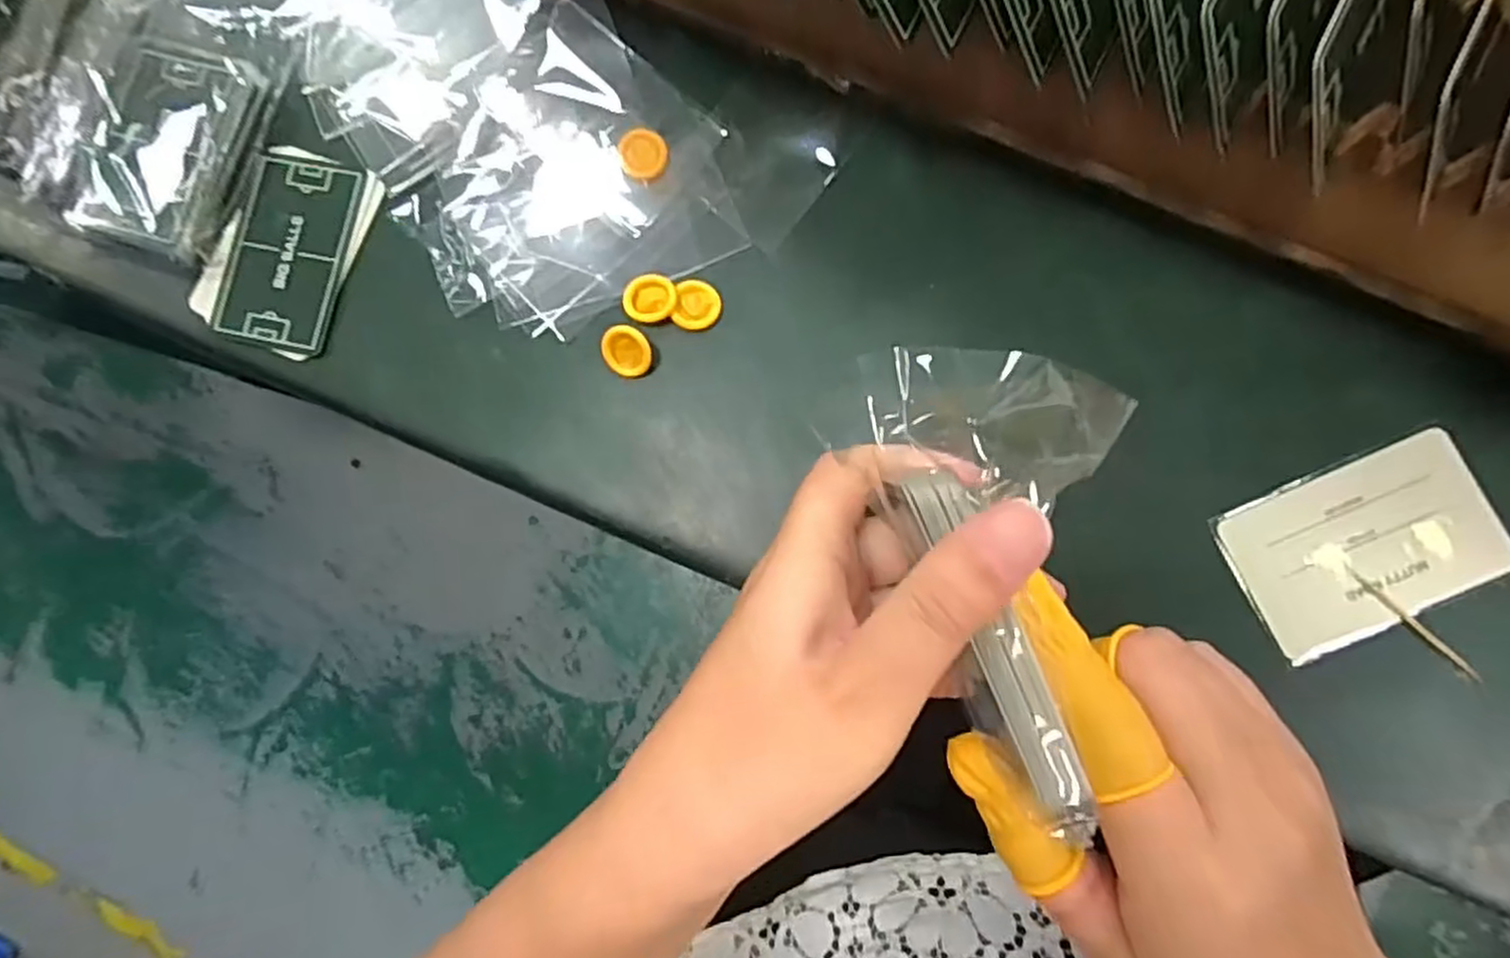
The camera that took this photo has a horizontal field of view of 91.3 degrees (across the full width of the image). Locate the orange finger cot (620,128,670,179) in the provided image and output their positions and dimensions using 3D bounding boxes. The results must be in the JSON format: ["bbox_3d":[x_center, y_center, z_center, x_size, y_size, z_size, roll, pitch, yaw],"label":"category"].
[{"bbox_3d":[-0.046,-0.133,0.302,0.019,0.004,0.020,-1,84,6],"label":"orange finger cot"}]

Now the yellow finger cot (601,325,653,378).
[{"bbox_3d":[-0.050,-0.051,0.292,0.019,0.005,0.020,0,117,20],"label":"yellow finger cot"}]

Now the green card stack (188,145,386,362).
[{"bbox_3d":[-0.201,-0.099,0.317,0.060,0.005,0.086,20,87,8],"label":"green card stack"}]

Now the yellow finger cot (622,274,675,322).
[{"bbox_3d":[-0.042,-0.072,0.294,0.020,0.004,0.019,-1,84,6],"label":"yellow finger cot"}]

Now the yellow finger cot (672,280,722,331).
[{"bbox_3d":[-0.023,-0.069,0.293,0.018,0.004,0.019,-1,84,6],"label":"yellow finger cot"}]

